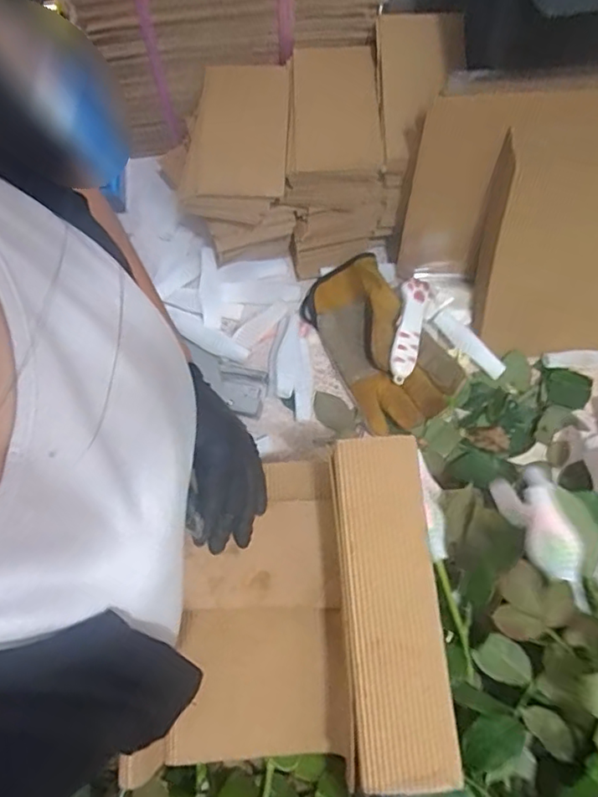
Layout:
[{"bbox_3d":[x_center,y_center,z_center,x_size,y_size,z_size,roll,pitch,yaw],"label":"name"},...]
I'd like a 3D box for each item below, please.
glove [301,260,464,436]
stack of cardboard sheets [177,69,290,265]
[{"bbox_3d":[0.085,-0.061,0.621,0.107,0.034,0.196,-28,75,-6],"label":"glove"},{"bbox_3d":[-0.062,-0.237,0.610,0.104,0.125,0.162,1,75,2],"label":"stack of cardboard sheets"}]

